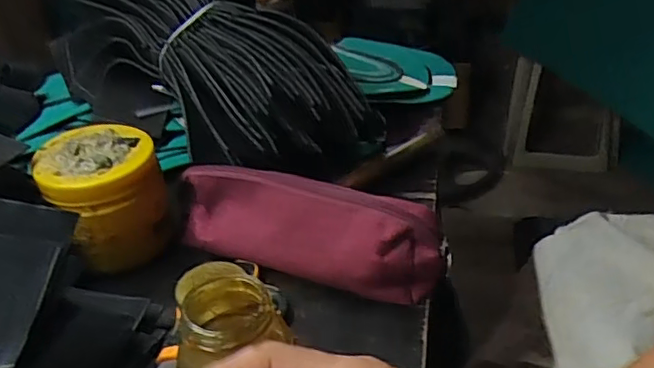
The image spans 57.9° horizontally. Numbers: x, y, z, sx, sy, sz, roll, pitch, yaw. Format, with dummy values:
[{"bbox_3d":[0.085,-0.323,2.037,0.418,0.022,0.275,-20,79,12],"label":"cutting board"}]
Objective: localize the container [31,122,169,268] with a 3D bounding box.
[{"bbox_3d":[-0.182,0.007,0.487,0.087,0.088,0.085,-18,37,-19],"label":"container"}]

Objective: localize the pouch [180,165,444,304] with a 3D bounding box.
[{"bbox_3d":[-0.023,0.038,0.458,0.217,0.072,0.048,9,37,19],"label":"pouch"}]

